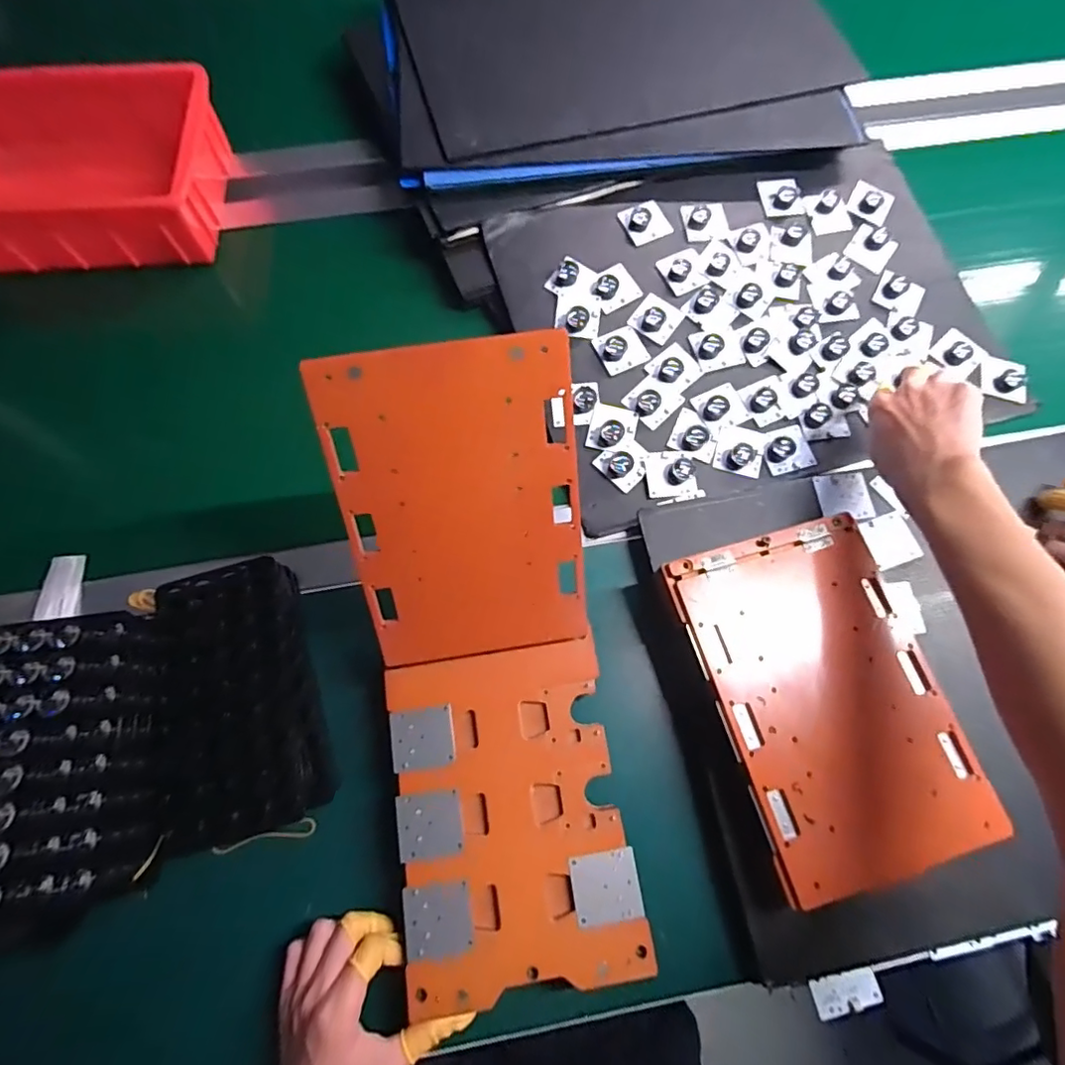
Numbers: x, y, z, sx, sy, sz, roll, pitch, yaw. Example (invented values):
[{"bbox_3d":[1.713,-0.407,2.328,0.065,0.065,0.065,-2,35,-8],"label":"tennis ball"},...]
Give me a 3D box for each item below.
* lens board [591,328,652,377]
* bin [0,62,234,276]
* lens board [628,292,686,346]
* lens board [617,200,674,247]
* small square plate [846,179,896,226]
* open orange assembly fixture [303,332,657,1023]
[{"bbox_3d":[0.093,-0.190,0.581,0.048,0.013,0.045,-25,73,-9],"label":"lens board"},{"bbox_3d":[-0.488,-0.389,0.604,0.296,0.079,0.190,-5,71,-2],"label":"bin"},{"bbox_3d":[0.131,-0.228,0.590,0.044,0.011,0.049,34,74,10],"label":"lens board"},{"bbox_3d":[0.125,-0.342,0.621,0.050,0.019,0.039,-27,73,-10],"label":"lens board"},{"bbox_3d":[0.384,-0.372,0.639,0.046,0.018,0.041,21,72,6],"label":"small square plate"},{"bbox_3d":[-0.027,0.090,0.400,0.166,0.101,0.418,-8,98,-3],"label":"open orange assembly fixture"}]

